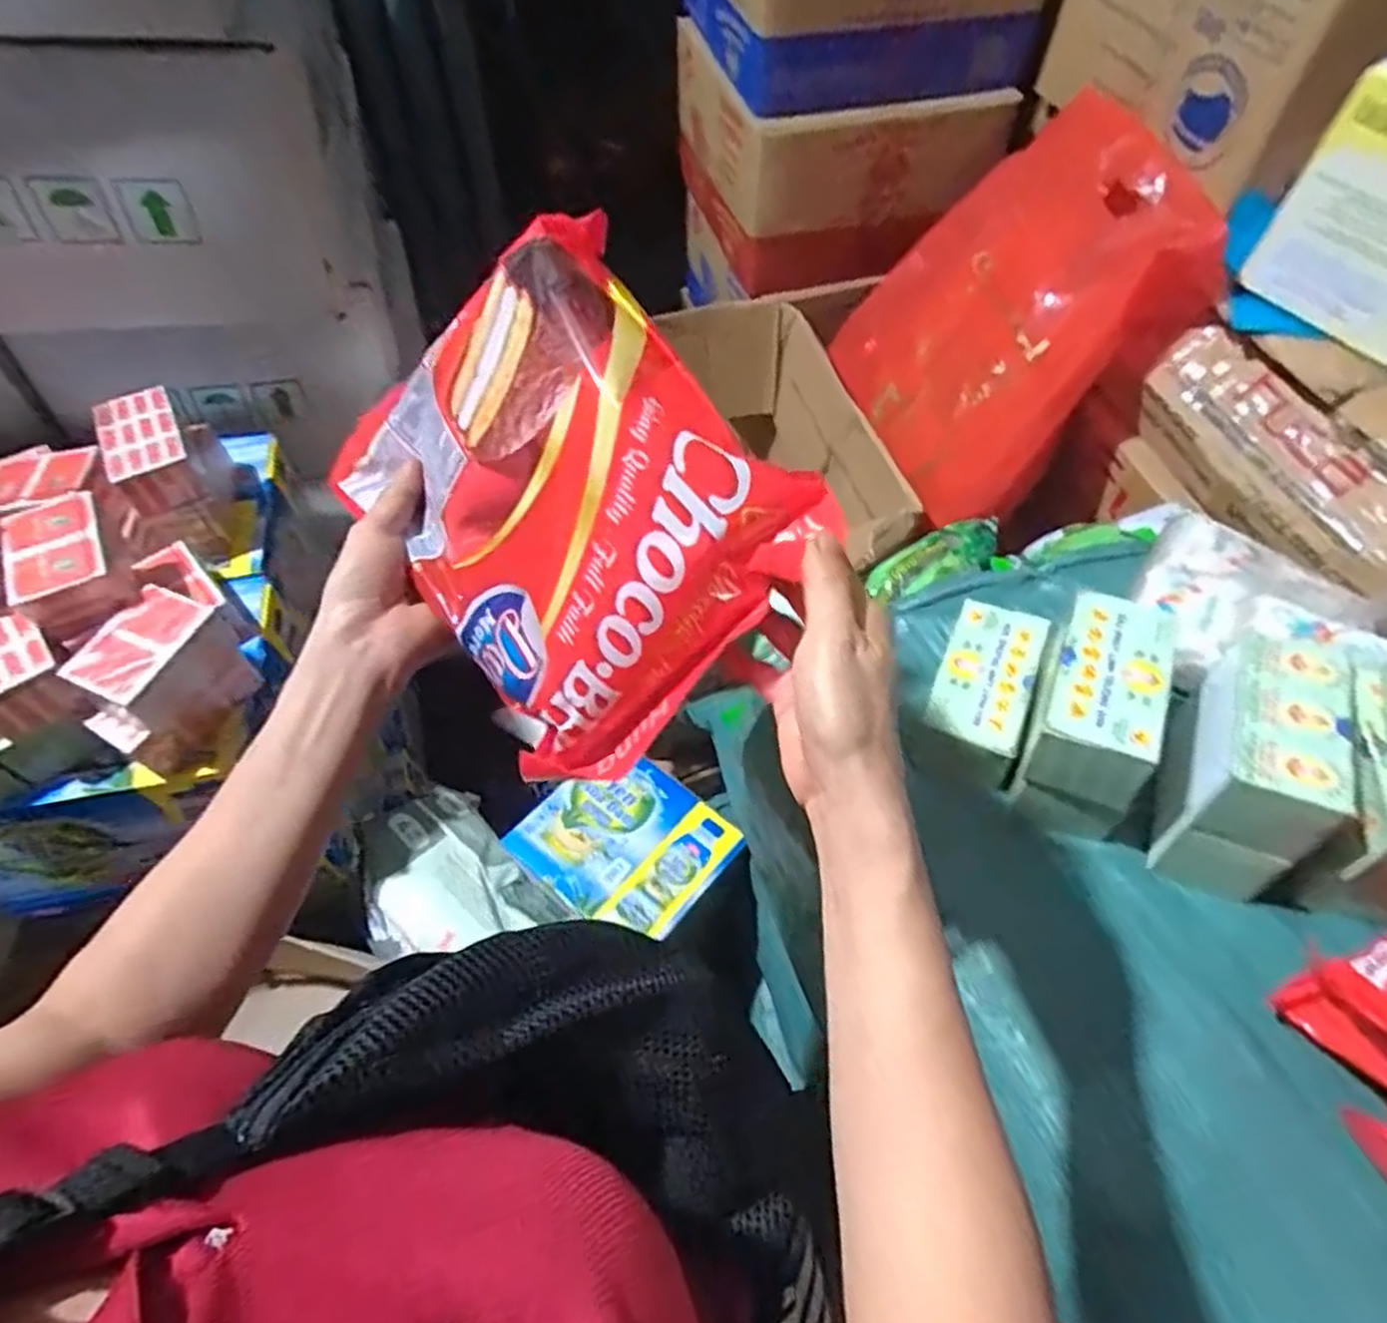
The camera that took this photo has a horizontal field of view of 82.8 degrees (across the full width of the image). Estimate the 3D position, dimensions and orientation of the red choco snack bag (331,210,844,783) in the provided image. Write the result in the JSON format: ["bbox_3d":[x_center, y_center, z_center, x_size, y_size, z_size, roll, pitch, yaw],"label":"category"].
[{"bbox_3d":[-0.080,-0.087,0.401,0.198,0.044,0.257,-44,78,21],"label":"red choco snack bag"}]

